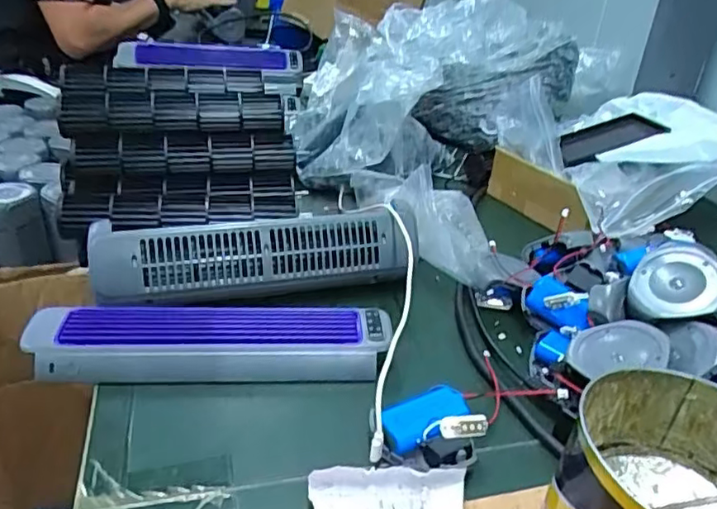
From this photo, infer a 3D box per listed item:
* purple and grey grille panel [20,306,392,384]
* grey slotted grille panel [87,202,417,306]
[{"bbox_3d":[-0.121,0.074,0.512,0.293,0.037,0.071,1,32,-6],"label":"purple and grey grille panel"},{"bbox_3d":[-0.090,-0.001,0.574,0.304,0.076,0.029,-5,6,-16],"label":"grey slotted grille panel"}]

